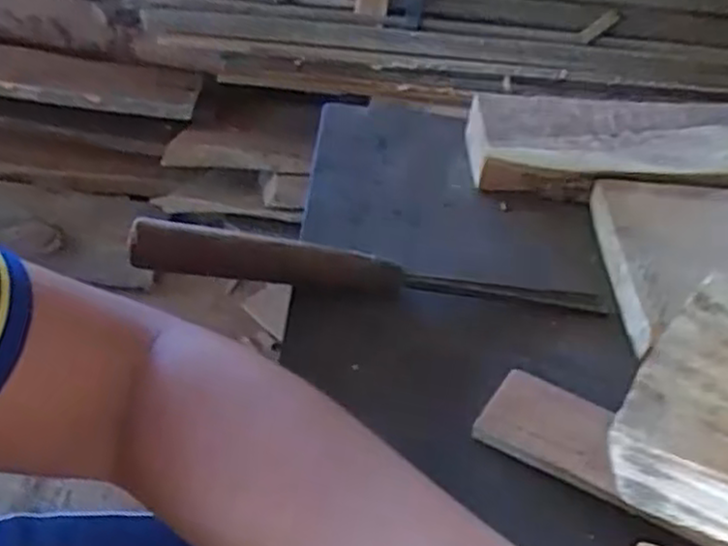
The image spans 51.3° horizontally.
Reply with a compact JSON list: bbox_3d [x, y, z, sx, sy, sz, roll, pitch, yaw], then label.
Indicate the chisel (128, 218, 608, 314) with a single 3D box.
[{"bbox_3d":[0.002,0.000,0.475,0.296,0.025,0.025,7,47,-1],"label":"chisel"}]

